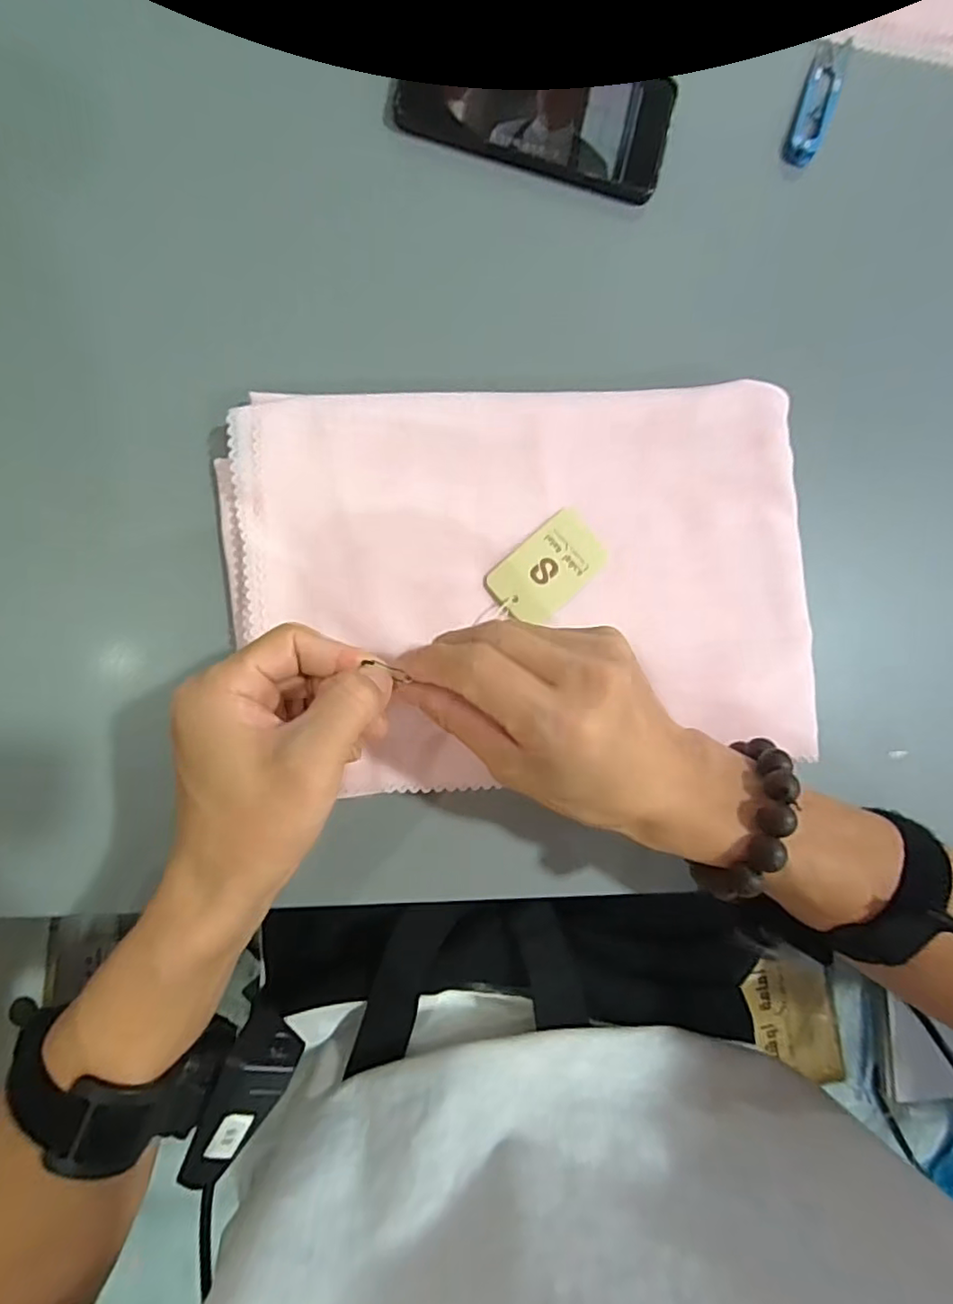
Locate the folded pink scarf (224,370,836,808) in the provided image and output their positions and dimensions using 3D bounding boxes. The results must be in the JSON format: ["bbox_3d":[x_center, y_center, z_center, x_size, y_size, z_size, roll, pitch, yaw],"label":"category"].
[{"bbox_3d":[0.030,-0.038,0.328,0.314,0.021,0.207,-3,84,-7],"label":"folded pink scarf"}]

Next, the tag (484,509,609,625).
[{"bbox_3d":[0.041,-0.047,0.338,0.041,0.004,0.068,45,81,-1],"label":"tag"}]

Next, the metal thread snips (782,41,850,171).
[{"bbox_3d":[0.227,-0.367,0.401,0.023,0.013,0.096,21,82,-4],"label":"metal thread snips"}]

